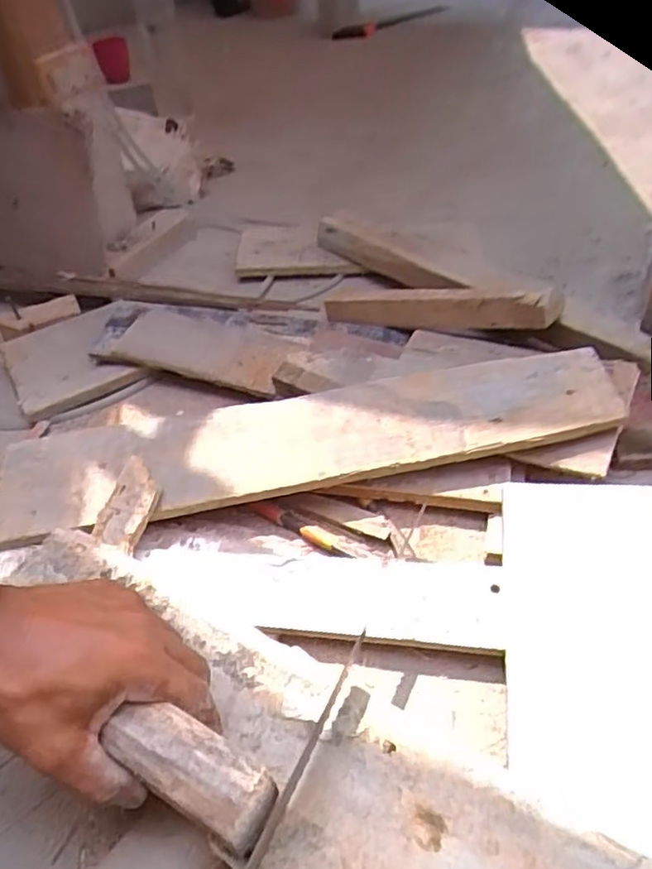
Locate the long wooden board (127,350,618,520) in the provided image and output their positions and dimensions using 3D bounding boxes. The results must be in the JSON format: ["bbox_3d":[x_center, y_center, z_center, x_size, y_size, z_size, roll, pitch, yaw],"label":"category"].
[{"bbox_3d":[0.040,-0.006,0.617,0.447,0.028,0.110,-12,54,0],"label":"long wooden board"}]

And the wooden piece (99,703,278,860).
[{"bbox_3d":[-0.069,0.168,0.326,0.091,0.021,0.035,24,51,18],"label":"wooden piece"}]

